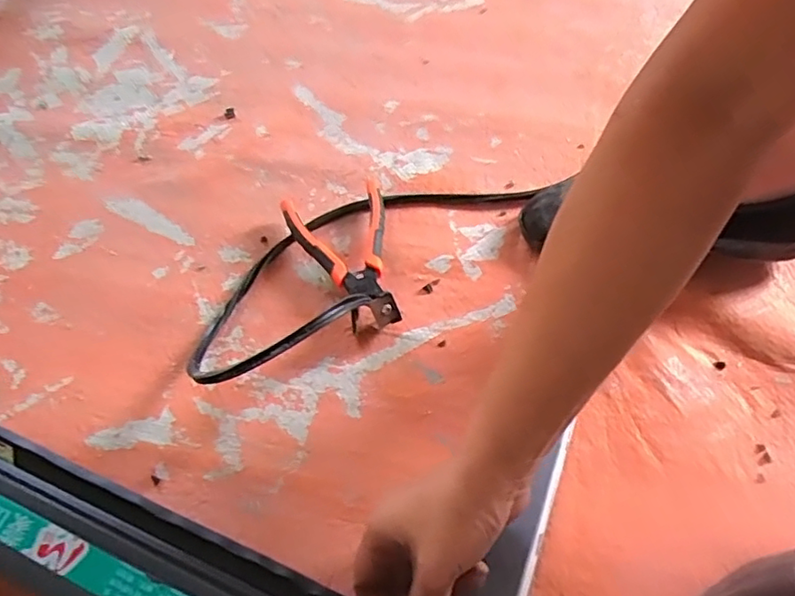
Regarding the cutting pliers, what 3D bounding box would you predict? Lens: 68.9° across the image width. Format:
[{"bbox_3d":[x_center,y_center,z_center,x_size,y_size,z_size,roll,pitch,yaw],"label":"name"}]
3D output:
[{"bbox_3d":[-0.040,-0.038,0.532,0.092,0.035,0.159,-18,57,-10],"label":"cutting pliers"}]

